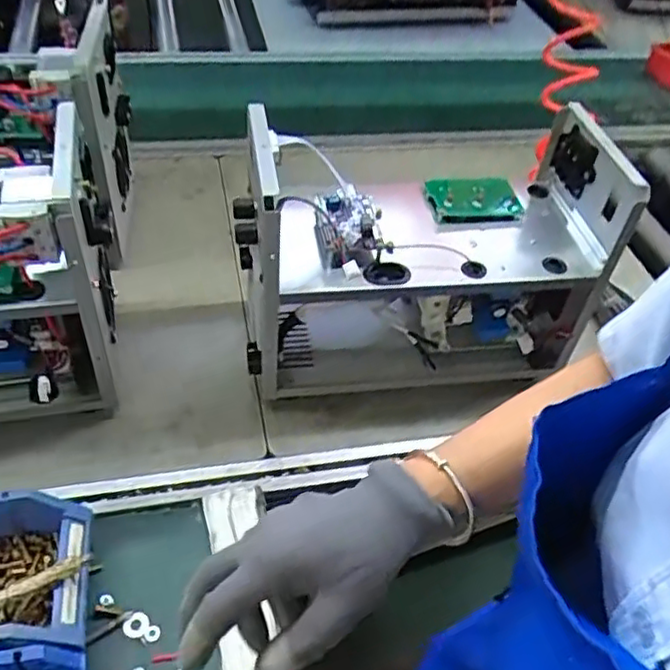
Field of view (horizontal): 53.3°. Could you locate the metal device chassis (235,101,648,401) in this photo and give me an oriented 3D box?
[{"bbox_3d":[0.092,-0.081,0.750,0.375,0.283,0.168,-3,47,-8],"label":"metal device chassis"}]

